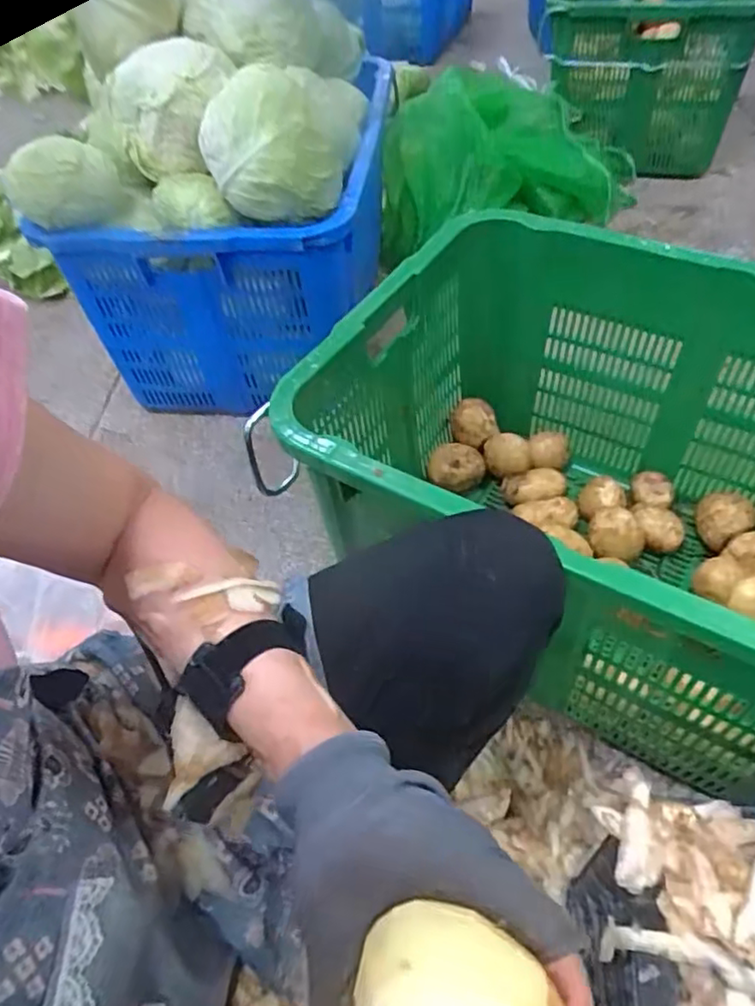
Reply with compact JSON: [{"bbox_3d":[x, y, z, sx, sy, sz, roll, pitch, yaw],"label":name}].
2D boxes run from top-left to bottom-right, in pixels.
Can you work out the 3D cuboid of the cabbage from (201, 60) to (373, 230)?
[{"bbox_3d":[-0.121,-0.457,0.848,0.180,0.126,0.158,16,54,18],"label":"cabbage"}]

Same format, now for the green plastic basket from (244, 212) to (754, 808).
[{"bbox_3d":[0.288,-0.005,0.744,0.667,0.366,0.490,26,57,24],"label":"green plastic basket"}]

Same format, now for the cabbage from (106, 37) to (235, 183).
[{"bbox_3d":[-0.266,-0.538,0.879,0.121,0.120,0.145,11,52,14],"label":"cabbage"}]

